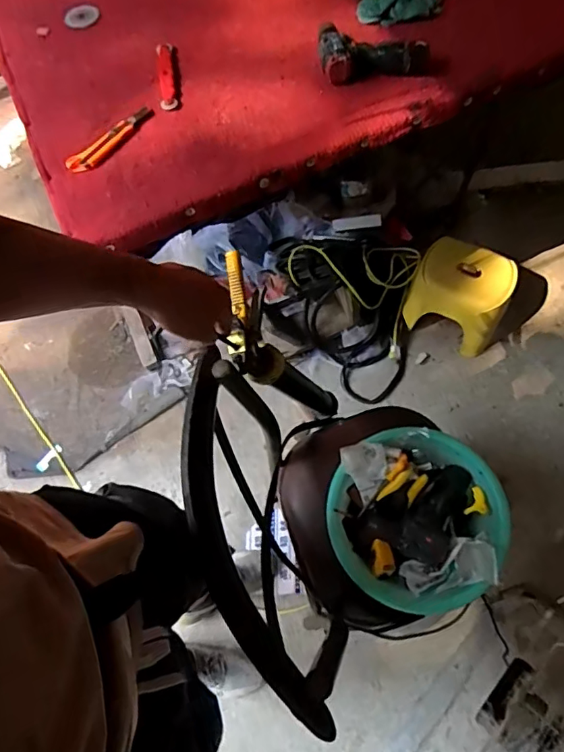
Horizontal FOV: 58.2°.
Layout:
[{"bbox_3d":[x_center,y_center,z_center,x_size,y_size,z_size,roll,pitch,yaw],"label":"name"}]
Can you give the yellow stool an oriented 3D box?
[{"bbox_3d":[0.548,-0.237,1.591,0.293,0.237,0.259,31,71,15],"label":"yellow stool"}]

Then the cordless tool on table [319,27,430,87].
[{"bbox_3d":[0.177,-0.643,1.000,0.210,0.052,0.120,-12,66,-3],"label":"cordless tool on table"}]

